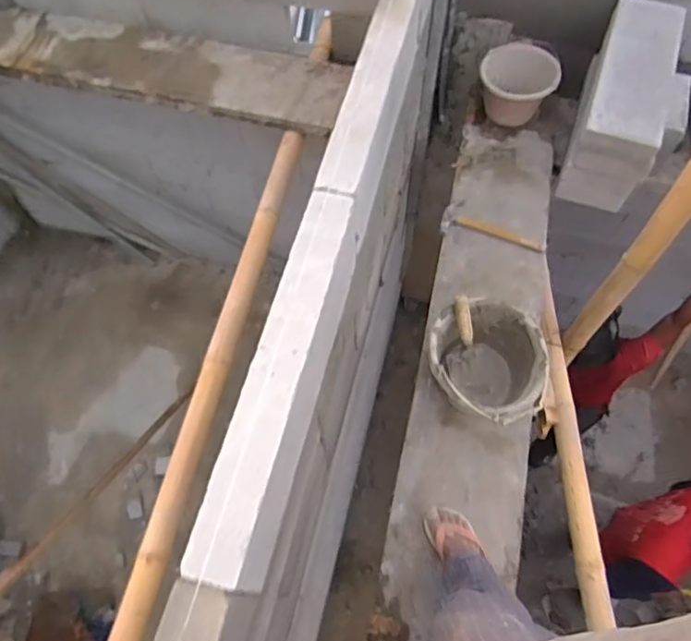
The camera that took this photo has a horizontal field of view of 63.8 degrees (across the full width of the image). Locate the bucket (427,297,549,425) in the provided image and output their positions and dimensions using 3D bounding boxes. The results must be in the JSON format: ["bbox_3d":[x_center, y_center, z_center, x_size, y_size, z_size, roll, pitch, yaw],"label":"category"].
[{"bbox_3d":[0.344,0.119,1.386,0.283,0.210,0.305,0,63,1],"label":"bucket"}]

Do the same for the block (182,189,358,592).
[{"bbox_3d":[-0.089,0.077,0.858,0.079,0.161,0.619,12,64,7],"label":"block"}]

